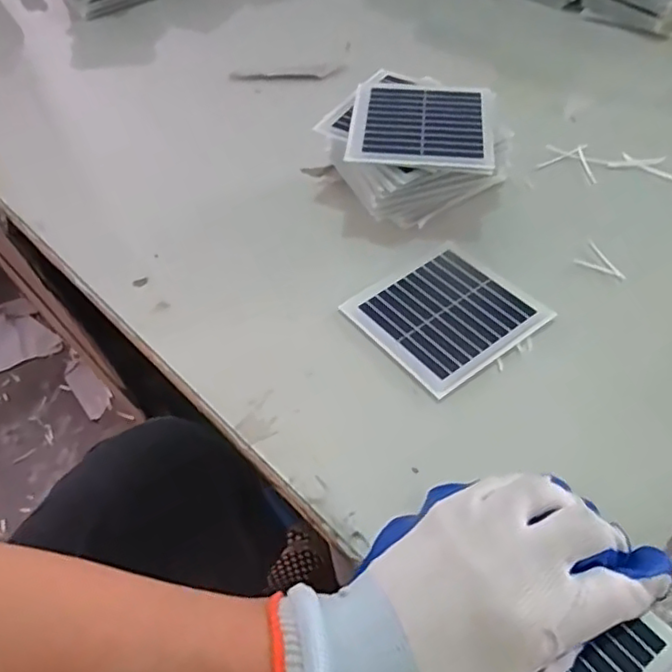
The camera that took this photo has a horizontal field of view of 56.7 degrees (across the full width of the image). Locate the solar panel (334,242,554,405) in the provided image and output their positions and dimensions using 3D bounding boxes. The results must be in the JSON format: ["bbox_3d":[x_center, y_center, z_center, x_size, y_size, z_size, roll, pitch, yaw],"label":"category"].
[{"bbox_3d":[0.068,-0.015,0.390,0.094,0.004,0.093,-32,53,-20],"label":"solar panel"}]

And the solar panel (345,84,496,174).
[{"bbox_3d":[0.059,-0.144,0.424,0.095,0.007,0.090,6,51,5],"label":"solar panel"}]

